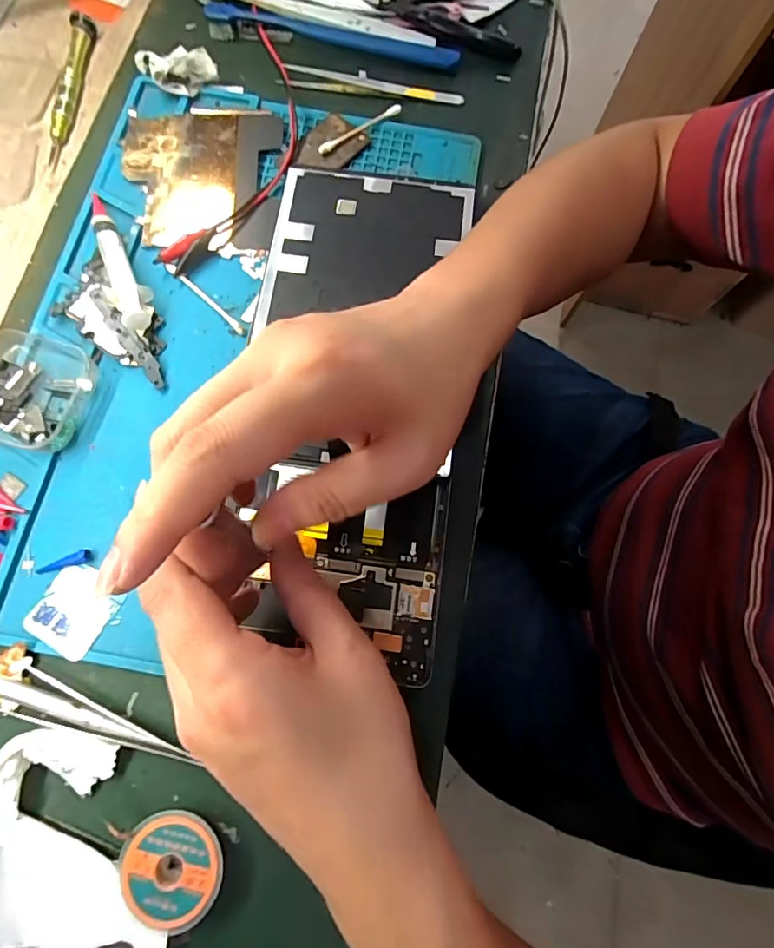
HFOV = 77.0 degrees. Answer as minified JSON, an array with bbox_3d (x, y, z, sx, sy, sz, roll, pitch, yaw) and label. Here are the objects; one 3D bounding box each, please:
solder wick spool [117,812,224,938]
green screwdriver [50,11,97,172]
[{"bbox_3d":[-0.095,0.175,0.217,0.043,0.011,0.042,1,74,-3],"label":"solder wick spool"},{"bbox_3d":[-0.222,-0.272,0.342,0.015,0.015,0.125,1,74,-3],"label":"green screwdriver"}]

